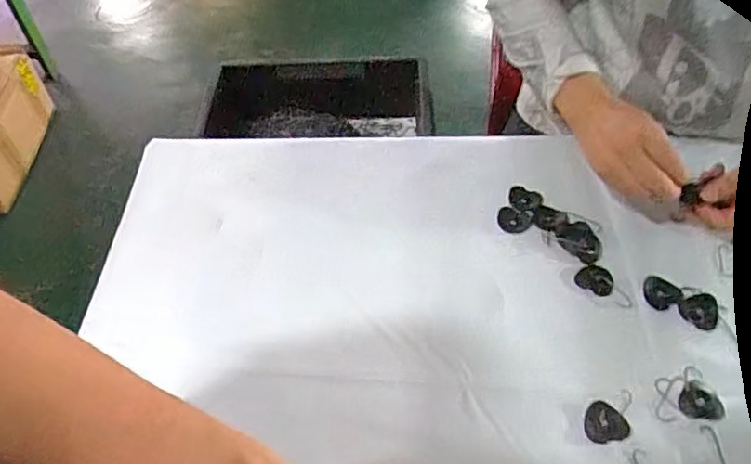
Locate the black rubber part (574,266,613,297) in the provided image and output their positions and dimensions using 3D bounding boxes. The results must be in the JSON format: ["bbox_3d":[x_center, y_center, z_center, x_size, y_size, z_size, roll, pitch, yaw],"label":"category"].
[{"bbox_3d":[0.222,0.048,0.597,0.035,0.006,0.034,-2,51,2],"label":"black rubber part"}]

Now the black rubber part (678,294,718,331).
[{"bbox_3d":[0.310,0.075,0.565,0.034,0.011,0.033,-2,51,2],"label":"black rubber part"}]

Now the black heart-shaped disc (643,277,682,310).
[{"bbox_3d":[0.278,0.061,0.579,0.033,0.008,0.029,30,59,25],"label":"black heart-shaped disc"}]

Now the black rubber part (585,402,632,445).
[{"bbox_3d":[0.193,0.160,0.501,0.031,0.013,0.033,-8,51,-3],"label":"black rubber part"}]

